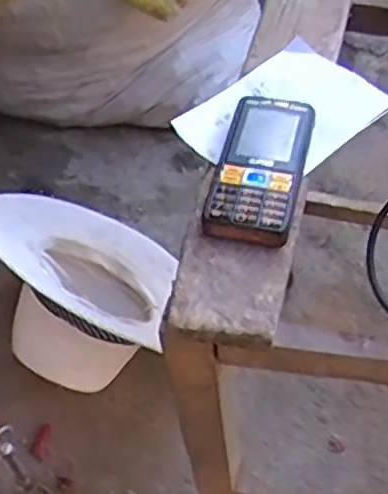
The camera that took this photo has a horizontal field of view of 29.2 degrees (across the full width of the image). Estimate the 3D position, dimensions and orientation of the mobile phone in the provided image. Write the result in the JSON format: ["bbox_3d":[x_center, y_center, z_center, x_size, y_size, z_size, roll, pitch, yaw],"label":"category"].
[{"bbox_3d":[0.046,-0.055,0.521,0.059,0.020,0.120,8,53,12],"label":"mobile phone"}]

